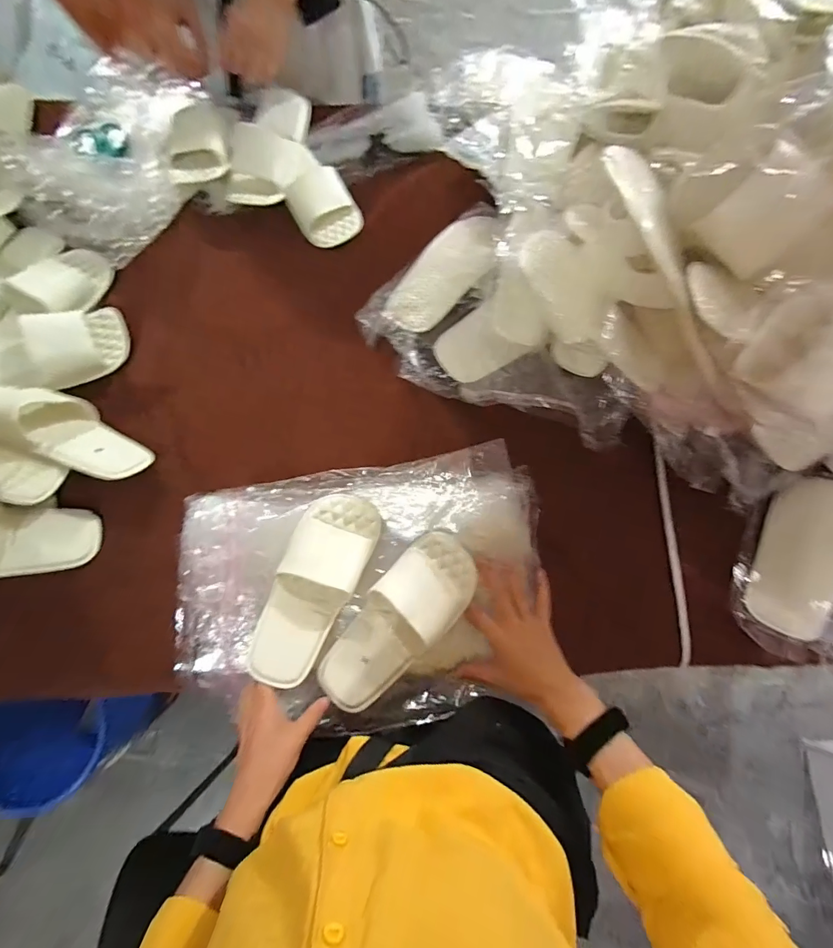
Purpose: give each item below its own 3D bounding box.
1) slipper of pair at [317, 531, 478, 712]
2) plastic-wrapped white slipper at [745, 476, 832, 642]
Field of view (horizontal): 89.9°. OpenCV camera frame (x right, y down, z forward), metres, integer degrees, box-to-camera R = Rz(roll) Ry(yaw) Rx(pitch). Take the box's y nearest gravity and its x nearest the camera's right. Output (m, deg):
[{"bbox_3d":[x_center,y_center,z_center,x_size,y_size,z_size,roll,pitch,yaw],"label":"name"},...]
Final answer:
[{"bbox_3d":[-0.022,0.174,0.497,0.099,0.060,0.228,40,87,9],"label":"slipper of pair"},{"bbox_3d":[0.503,0.104,0.546,0.104,0.052,0.215,33,76,7],"label":"plastic-wrapped white slipper"}]

